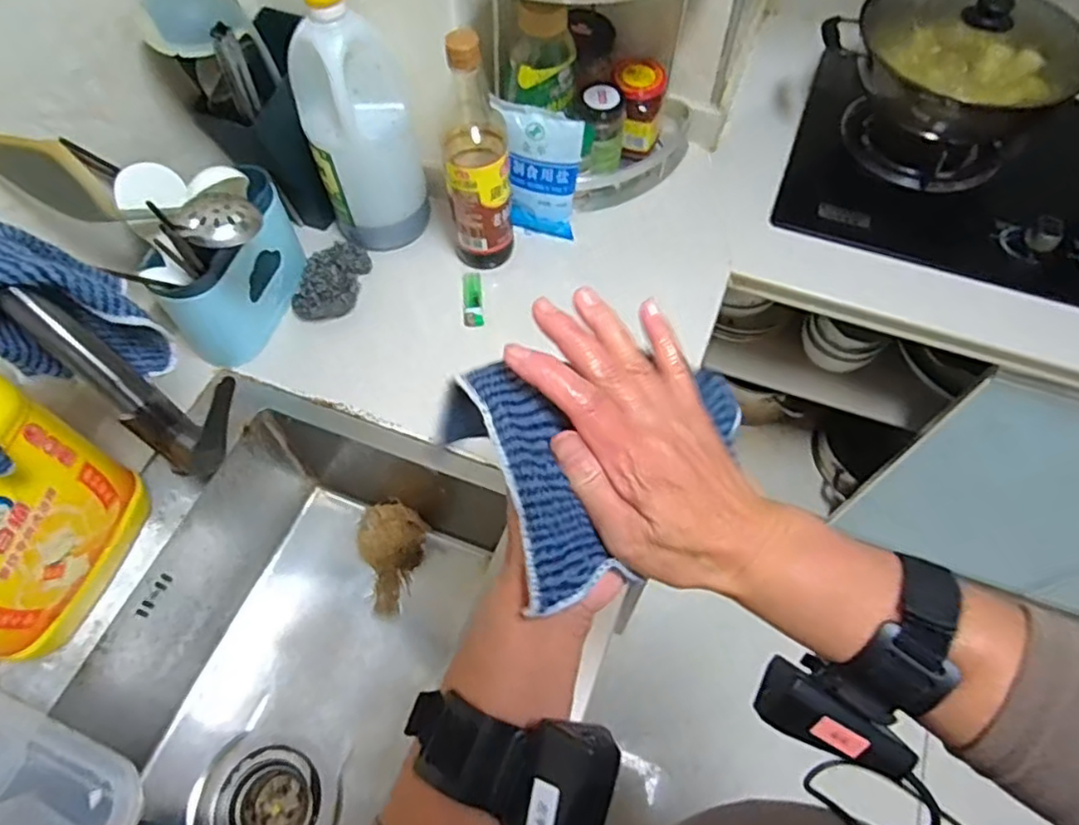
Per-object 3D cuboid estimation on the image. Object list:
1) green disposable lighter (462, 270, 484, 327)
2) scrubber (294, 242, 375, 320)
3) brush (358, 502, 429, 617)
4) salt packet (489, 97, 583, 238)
[{"bbox_3d":[-0.081,-0.138,0.791,0.024,0.015,0.084,-5,61,-2],"label":"green disposable lighter"},{"bbox_3d":[-0.247,-0.165,0.787,0.068,0.036,0.125,15,62,9],"label":"scrubber"},{"bbox_3d":[-0.179,0.177,0.808,0.090,0.054,0.129,-11,61,-6],"label":"brush"},{"bbox_3d":[-0.003,-0.284,0.786,0.099,0.156,0.020,10,46,5],"label":"salt packet"}]

